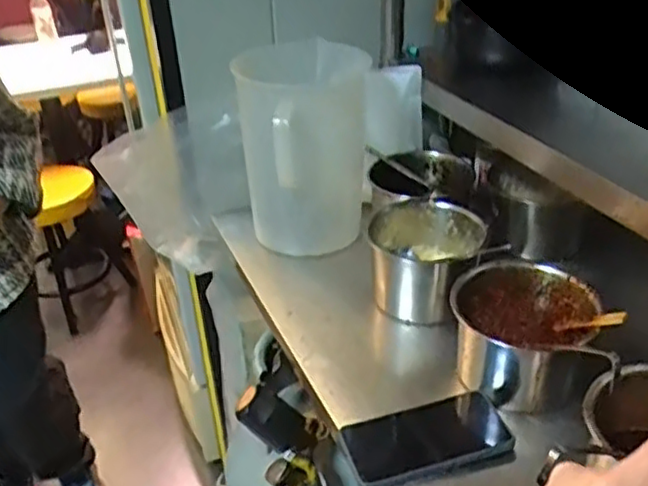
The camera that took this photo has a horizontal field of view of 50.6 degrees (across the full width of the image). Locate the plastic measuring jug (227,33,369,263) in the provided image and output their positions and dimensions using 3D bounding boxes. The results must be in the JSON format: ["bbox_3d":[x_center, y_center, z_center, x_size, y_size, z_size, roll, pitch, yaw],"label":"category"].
[{"bbox_3d":[-0.025,-0.132,0.993,0.177,0.273,0.217,-6,32,-3],"label":"plastic measuring jug"}]

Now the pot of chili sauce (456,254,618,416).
[{"bbox_3d":[0.219,0.102,0.757,0.150,0.096,0.145,-3,32,2],"label":"pot of chili sauce"}]

